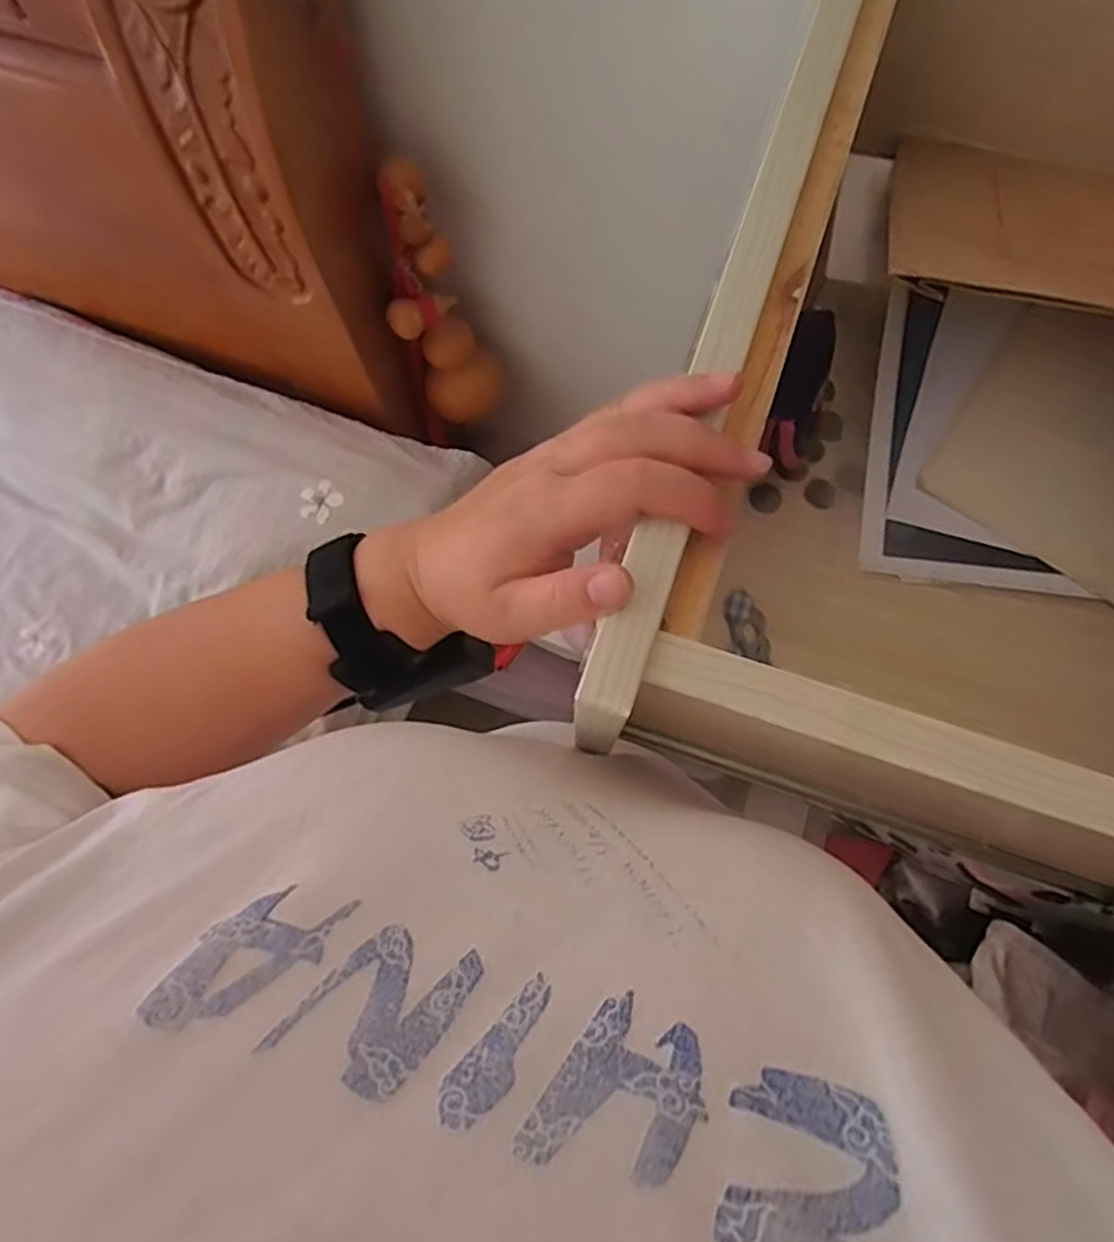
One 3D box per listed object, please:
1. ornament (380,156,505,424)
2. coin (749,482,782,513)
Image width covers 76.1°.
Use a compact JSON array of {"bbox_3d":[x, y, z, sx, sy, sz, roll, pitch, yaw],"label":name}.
[{"bbox_3d":[-0.121,-0.320,0.764,0.103,0.339,0.067,-8,74,-2],"label":"ornament"},{"bbox_3d":[0.120,-0.070,0.411,0.018,0.004,0.017,1,80,-4],"label":"coin"}]

